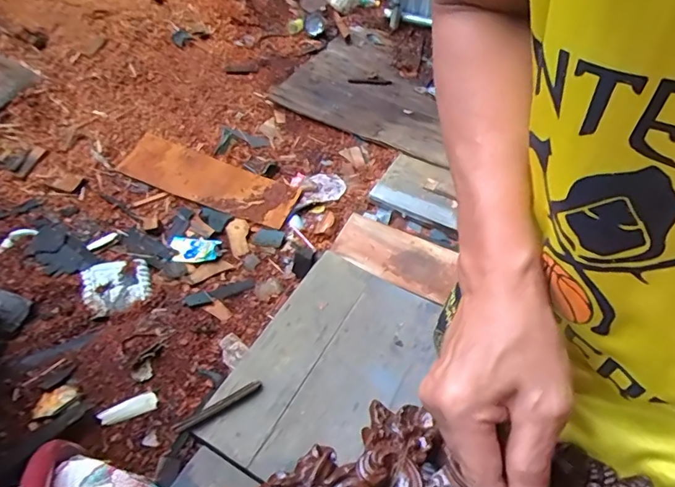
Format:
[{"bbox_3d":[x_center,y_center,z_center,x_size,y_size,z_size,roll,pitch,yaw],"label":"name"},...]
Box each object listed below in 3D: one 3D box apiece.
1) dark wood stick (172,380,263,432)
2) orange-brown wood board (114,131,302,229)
[{"bbox_3d":[-0.267,0.367,1.061,0.203,0.007,0.021,-24,74,-24],"label":"dark wood stick"},{"bbox_3d":[-0.462,-0.235,1.651,0.652,0.020,0.207,23,51,16],"label":"orange-brown wood board"}]

